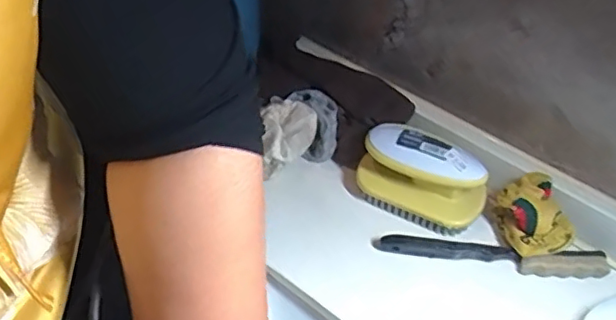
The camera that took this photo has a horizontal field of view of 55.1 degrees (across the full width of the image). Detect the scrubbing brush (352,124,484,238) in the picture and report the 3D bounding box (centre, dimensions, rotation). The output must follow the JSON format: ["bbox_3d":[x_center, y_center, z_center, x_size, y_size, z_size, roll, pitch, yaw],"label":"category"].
[{"bbox_3d":[0.099,0.015,0.524,0.114,0.071,0.049,24,53,23],"label":"scrubbing brush"}]

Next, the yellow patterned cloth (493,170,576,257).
[{"bbox_3d":[0.188,0.044,0.501,0.045,0.046,0.071,-12,48,-9],"label":"yellow patterned cloth"}]

